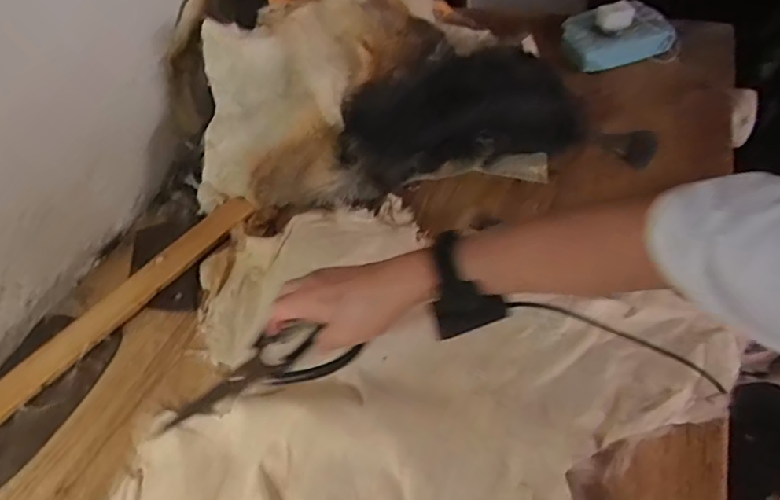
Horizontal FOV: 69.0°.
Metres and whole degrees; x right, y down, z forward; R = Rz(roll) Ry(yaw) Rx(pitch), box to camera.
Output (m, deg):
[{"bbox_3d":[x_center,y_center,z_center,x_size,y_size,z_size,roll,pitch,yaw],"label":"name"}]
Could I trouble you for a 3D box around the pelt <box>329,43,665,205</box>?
[{"bbox_3d":[0.154,-0.201,0.808,0.447,0.135,0.207,-4,48,3],"label":"pelt"}]

